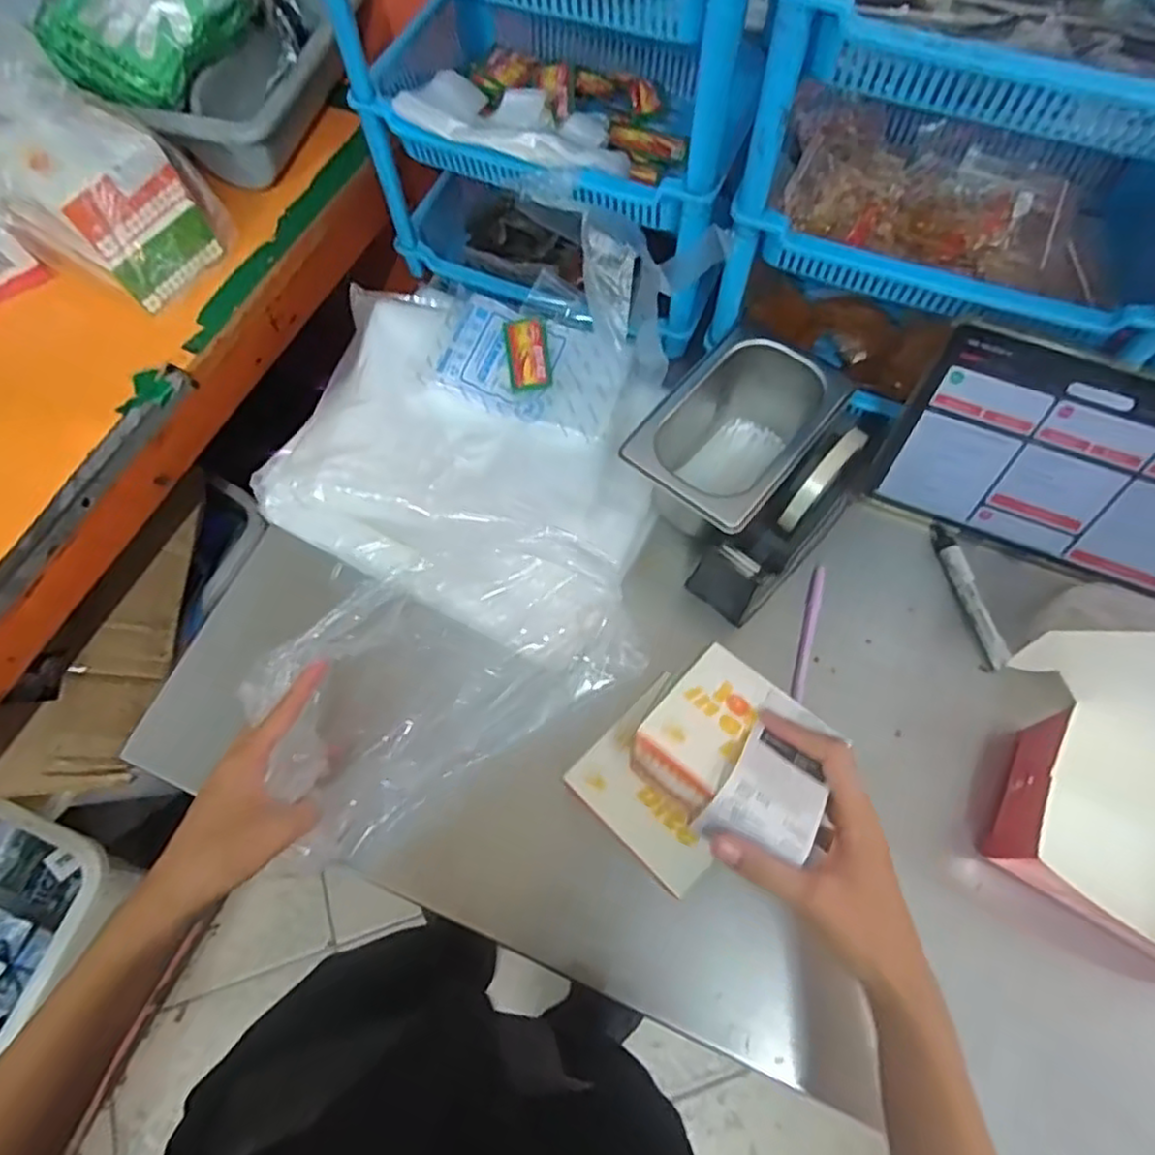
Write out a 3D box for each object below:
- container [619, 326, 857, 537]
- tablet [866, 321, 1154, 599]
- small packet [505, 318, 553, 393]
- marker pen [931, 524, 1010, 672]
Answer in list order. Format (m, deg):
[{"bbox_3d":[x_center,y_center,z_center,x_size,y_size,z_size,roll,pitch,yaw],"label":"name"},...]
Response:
[{"bbox_3d":[0.132,-0.112,0.571,0.108,0.090,0.182,37,73,16],"label":"container"},{"bbox_3d":[0.375,-0.081,0.518,0.253,0.161,0.006,20,47,12],"label":"tablet"},{"bbox_3d":[-0.045,-0.204,0.624,0.039,0.006,0.071,-7,67,-1],"label":"small packet"},{"bbox_3d":[0.319,0.013,0.562,0.015,0.014,0.125,-13,67,-3],"label":"marker pen"}]

